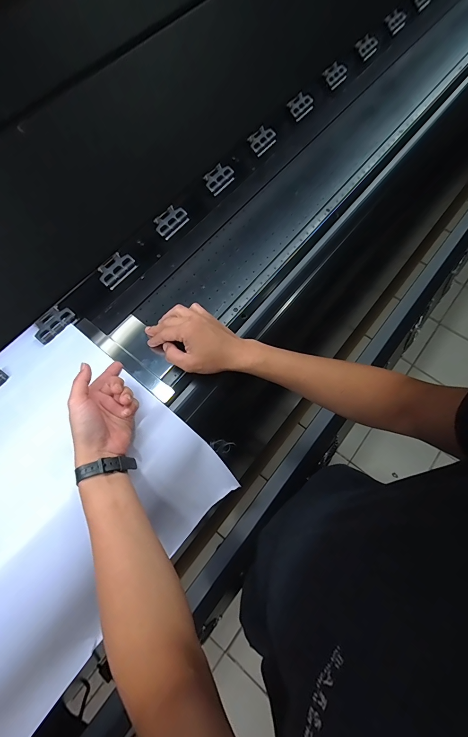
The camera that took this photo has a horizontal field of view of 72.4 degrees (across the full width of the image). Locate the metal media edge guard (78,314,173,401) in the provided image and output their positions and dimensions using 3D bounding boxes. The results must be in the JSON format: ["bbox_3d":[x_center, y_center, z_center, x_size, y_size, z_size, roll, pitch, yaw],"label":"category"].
[{"bbox_3d":[-0.162,-0.033,0.520,0.205,0.004,0.074,41,76,15],"label":"metal media edge guard"}]

